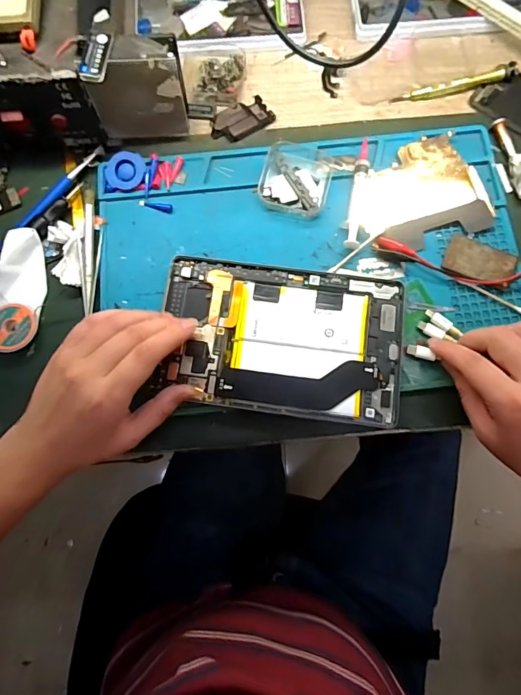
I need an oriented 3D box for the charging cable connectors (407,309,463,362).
[{"bbox_3d":[0.145,-0.009,0.362,0.029,0.006,0.044,40,80,10],"label":"charging cable connectors"}]

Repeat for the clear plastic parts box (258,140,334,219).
[{"bbox_3d":[0.034,-0.159,0.397,0.062,0.017,0.070,14,77,4],"label":"clear plastic parts box"}]

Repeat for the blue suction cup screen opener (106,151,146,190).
[{"bbox_3d":[-0.127,-0.166,0.400,0.036,0.007,0.034,0,93,2],"label":"blue suction cup screen opener"}]

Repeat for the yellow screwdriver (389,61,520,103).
[{"bbox_3d":[0.199,-0.265,0.425,0.132,0.015,0.016,-15,77,-2],"label":"yellow screwdriver"}]

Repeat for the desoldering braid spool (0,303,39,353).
[{"bbox_3d":[-0.219,-0.018,0.370,0.043,0.010,0.043,0,76,1],"label":"desoldering braid spool"}]

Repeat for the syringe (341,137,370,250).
[{"bbox_3d":[0.091,-0.143,0.392,0.017,0.010,0.108,12,77,4],"label":"syringe"}]

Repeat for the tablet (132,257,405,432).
[{"bbox_3d":[0.016,-0.009,0.364,0.204,0.005,0.127,8,77,3],"label":"tablet"}]

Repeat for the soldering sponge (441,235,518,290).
[{"bbox_3d":[0.198,-0.077,0.382,0.060,0.004,0.038,26,78,7],"label":"soldering sponge"}]

